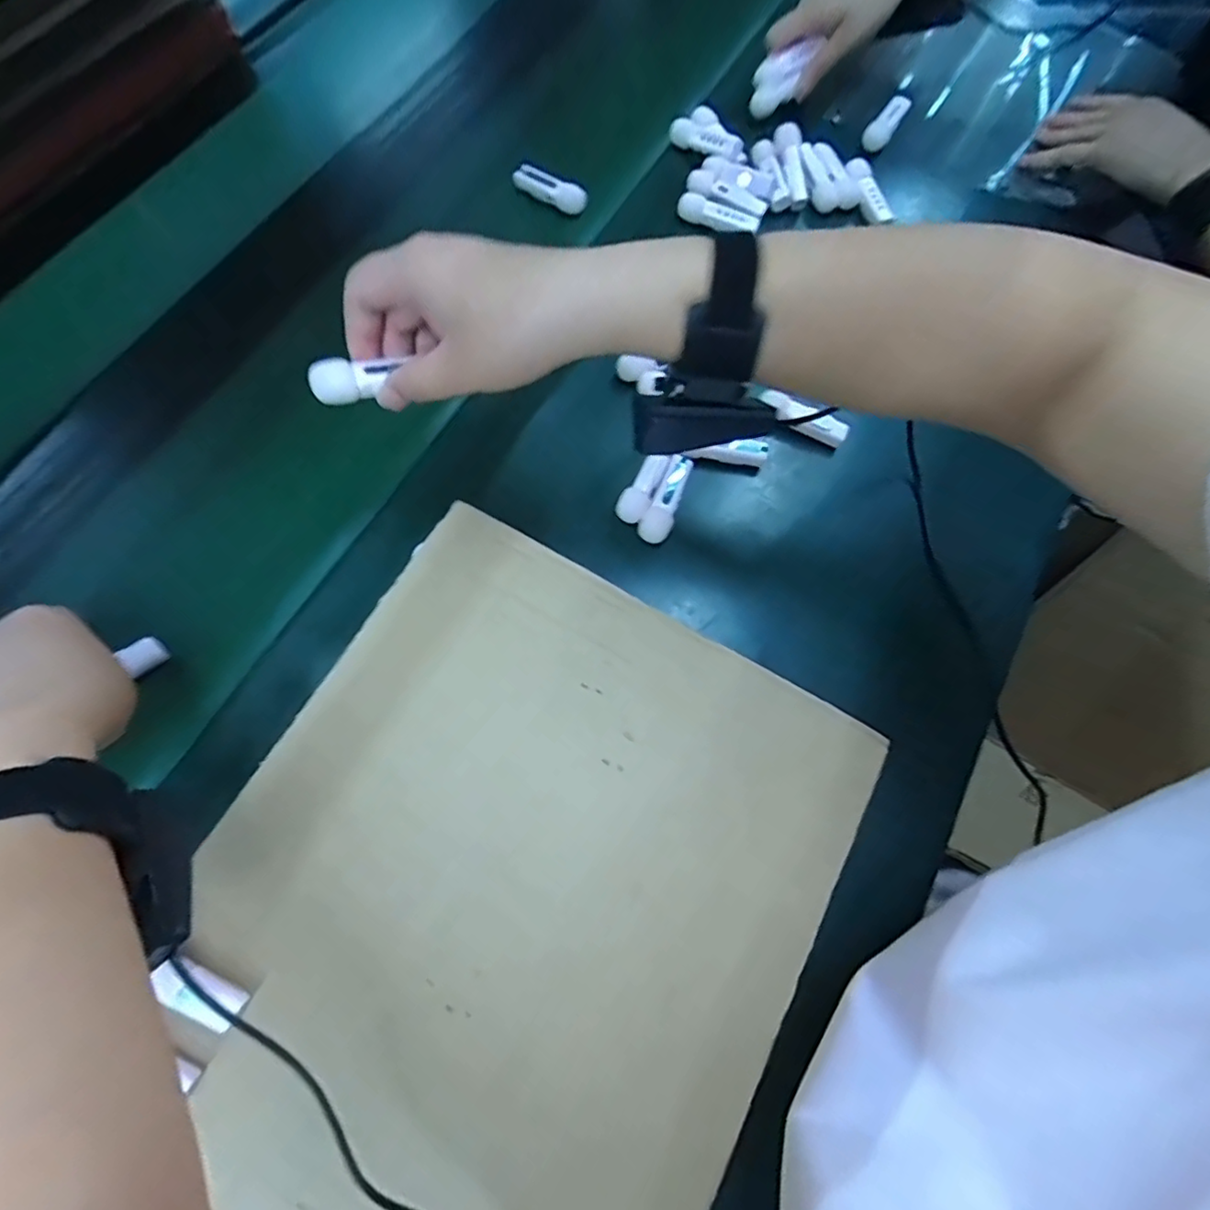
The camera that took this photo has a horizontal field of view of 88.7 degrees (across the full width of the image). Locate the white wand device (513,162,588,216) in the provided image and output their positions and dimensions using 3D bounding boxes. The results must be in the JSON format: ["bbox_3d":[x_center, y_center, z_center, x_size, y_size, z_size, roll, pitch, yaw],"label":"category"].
[{"bbox_3d":[-0.045,-0.347,0.516,0.069,0.016,0.016,33,72,10],"label":"white wand device"}]

